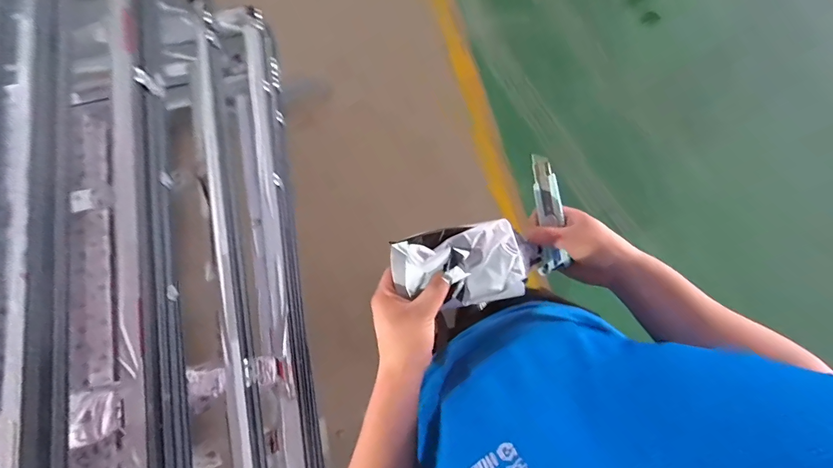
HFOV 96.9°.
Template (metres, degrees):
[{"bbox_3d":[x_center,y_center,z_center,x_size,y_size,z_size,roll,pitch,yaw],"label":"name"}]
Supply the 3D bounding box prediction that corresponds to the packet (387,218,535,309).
[{"bbox_3d":[0.054,0.035,0.408,0.153,0.052,0.092,-11,79,-2],"label":"packet"}]

